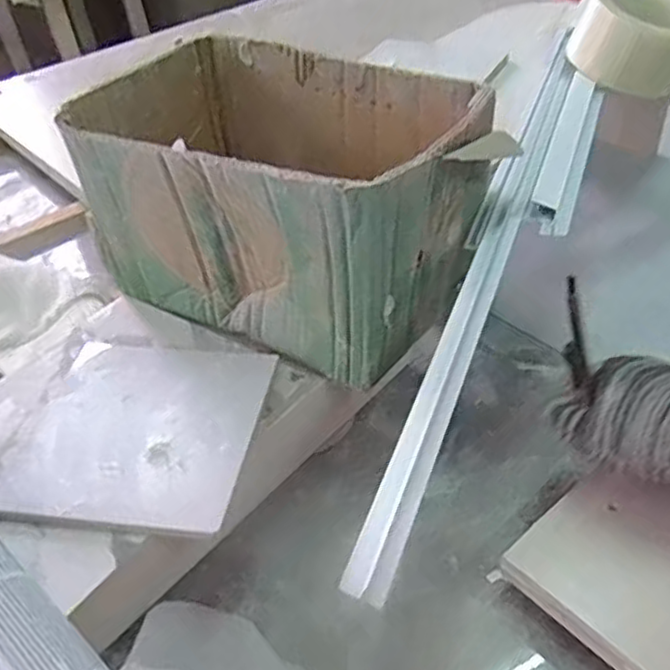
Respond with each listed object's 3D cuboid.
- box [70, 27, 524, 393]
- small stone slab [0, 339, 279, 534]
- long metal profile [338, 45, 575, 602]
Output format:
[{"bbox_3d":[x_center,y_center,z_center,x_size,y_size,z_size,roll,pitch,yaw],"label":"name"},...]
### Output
[{"bbox_3d":[-0.038,-0.107,0.537,0.270,0.153,0.173,19,47,26],"label":"box"},{"bbox_3d":[-0.132,0.059,0.478,0.156,0.015,0.158,4,42,10],"label":"small stone slab"},{"bbox_3d":[0.108,-0.063,0.475,0.022,0.011,0.538,12,44,19],"label":"long metal profile"}]

